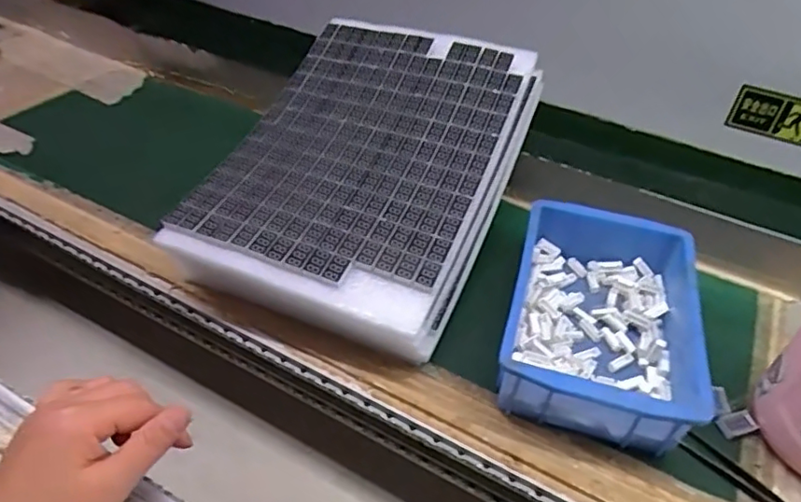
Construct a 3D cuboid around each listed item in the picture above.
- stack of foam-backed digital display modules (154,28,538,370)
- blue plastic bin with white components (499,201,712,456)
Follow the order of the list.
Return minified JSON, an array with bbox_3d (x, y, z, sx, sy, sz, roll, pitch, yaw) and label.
[{"bbox_3d":[-0.028,-0.086,0.534,0.233,0.057,0.317,15,56,20],"label":"stack of foam-backed digital display modules"},{"bbox_3d":[0.152,0.050,0.460,0.126,0.062,0.194,14,43,11],"label":"blue plastic bin with white components"}]

